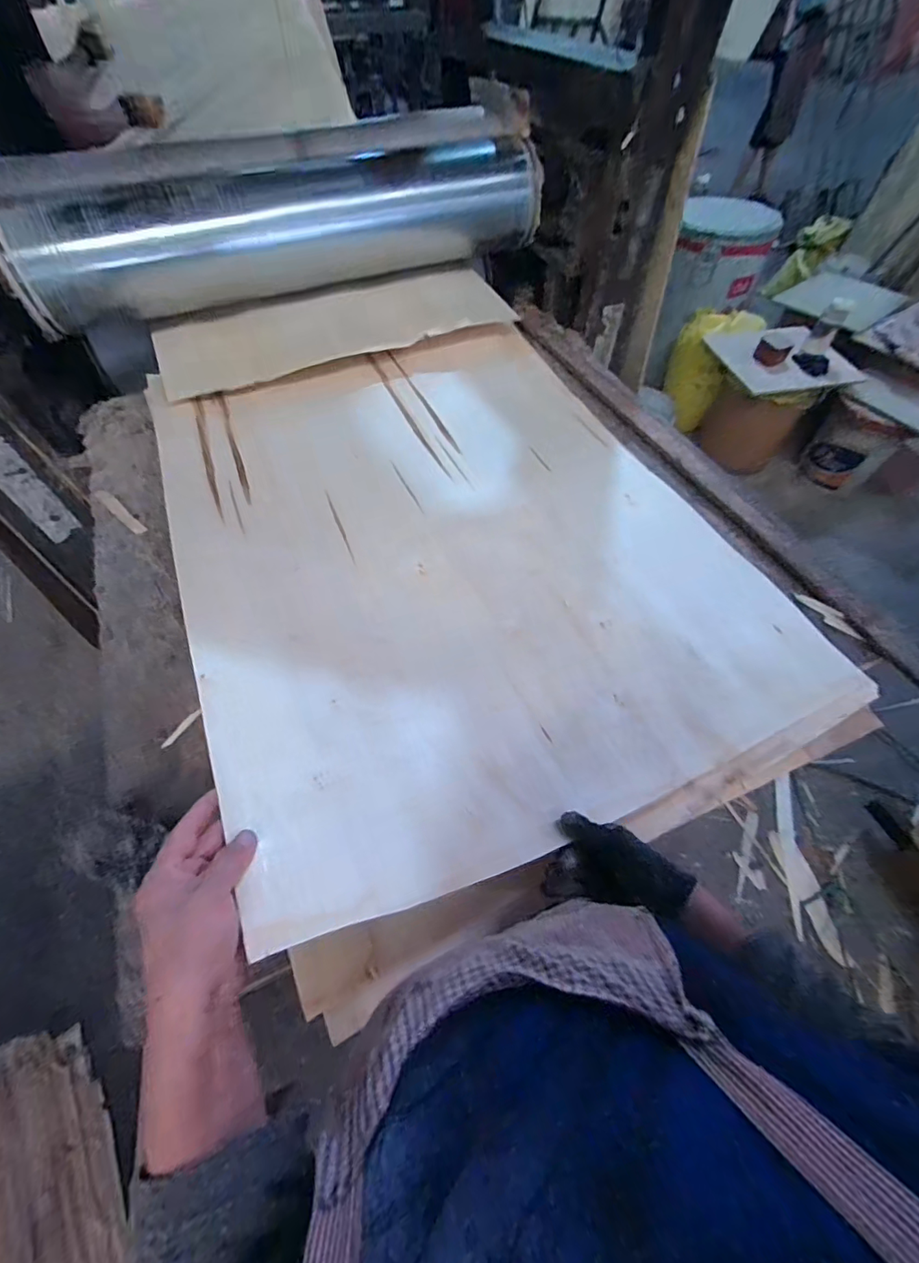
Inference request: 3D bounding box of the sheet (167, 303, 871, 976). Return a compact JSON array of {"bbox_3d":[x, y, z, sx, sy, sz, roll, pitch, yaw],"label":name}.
[{"bbox_3d":[0.011,-0.211,0.711,0.808,0.201,0.972,-20,61,-14],"label":"sheet"}]

